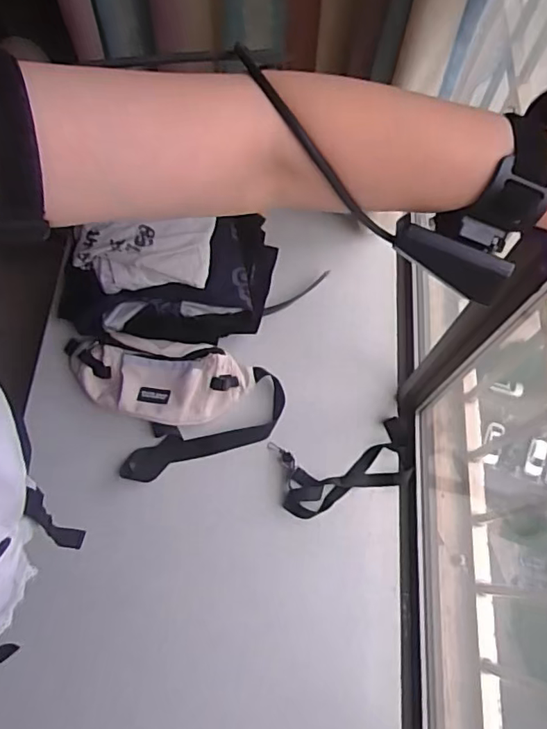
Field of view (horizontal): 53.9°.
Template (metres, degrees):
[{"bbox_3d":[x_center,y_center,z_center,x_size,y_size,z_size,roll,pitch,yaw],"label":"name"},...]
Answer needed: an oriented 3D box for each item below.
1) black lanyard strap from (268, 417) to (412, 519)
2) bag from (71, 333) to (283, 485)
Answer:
[{"bbox_3d":[0.128,0.187,0.972,0.239,0.042,0.136,-10,69,-6],"label":"black lanyard strap"},{"bbox_3d":[-0.175,0.037,0.990,0.327,0.067,0.287,-23,71,-10],"label":"bag"}]

